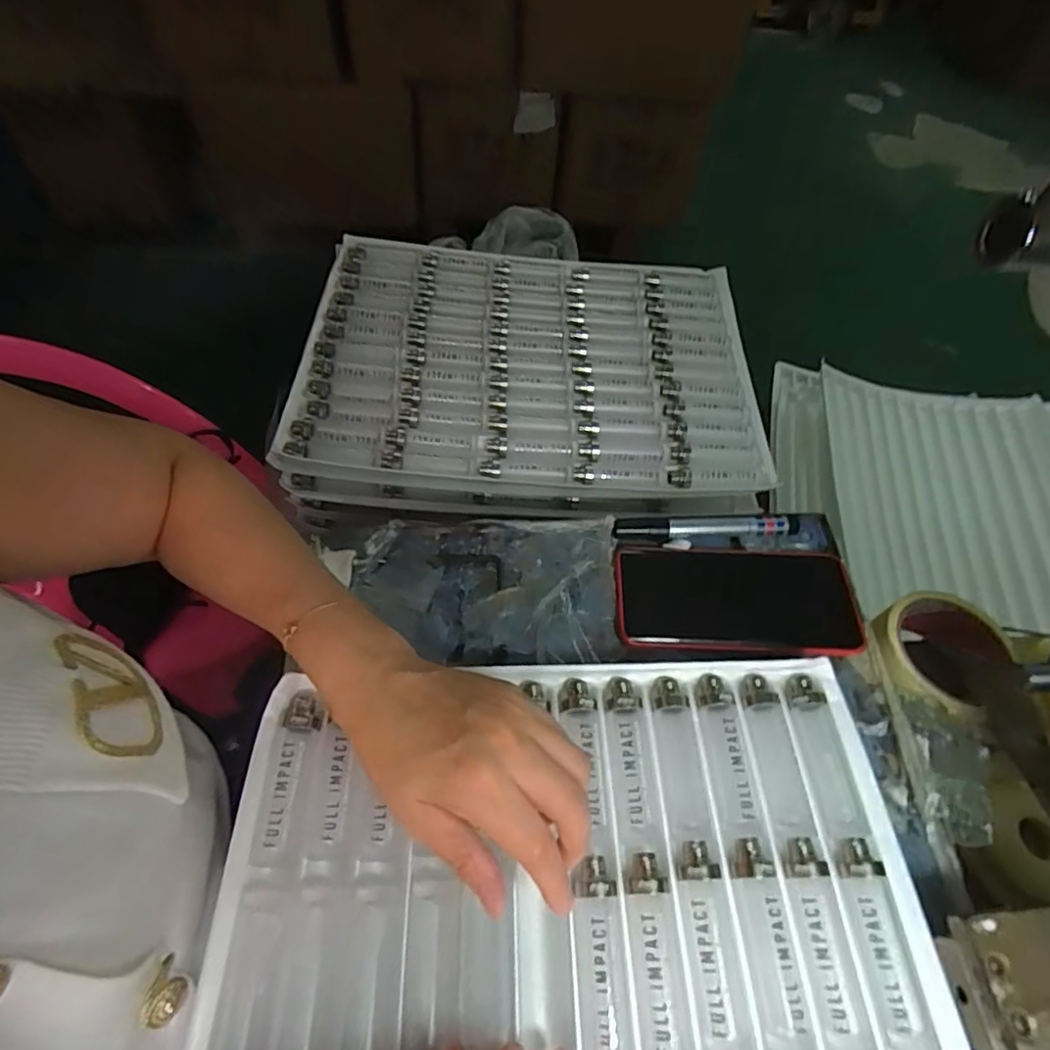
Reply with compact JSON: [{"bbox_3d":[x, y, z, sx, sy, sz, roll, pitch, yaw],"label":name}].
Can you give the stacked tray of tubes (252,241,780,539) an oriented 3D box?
[{"bbox_3d":[0.004,-0.160,0.633,0.451,0.060,0.343,2,56,-2],"label":"stacked tray of tubes"}]

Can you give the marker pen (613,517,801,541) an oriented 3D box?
[{"bbox_3d":[0.135,0.002,0.438,0.135,0.014,0.013,0,56,-3],"label":"marker pen"}]

